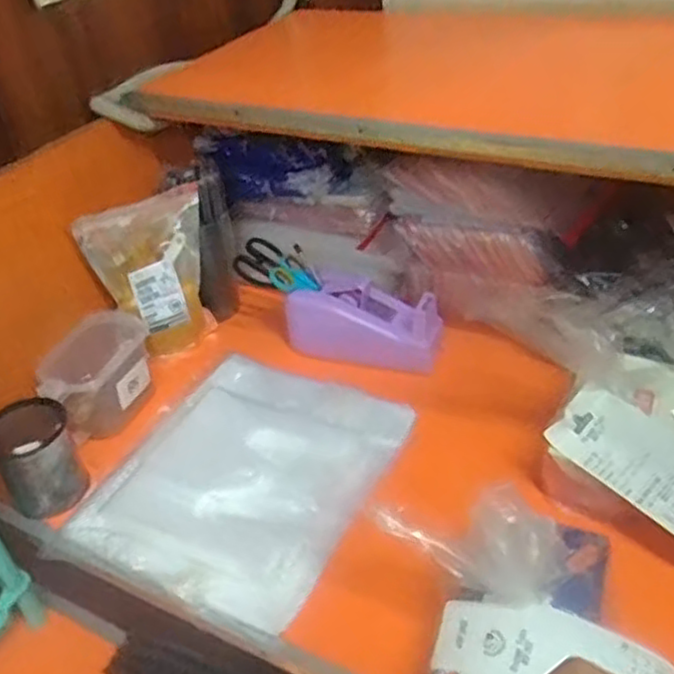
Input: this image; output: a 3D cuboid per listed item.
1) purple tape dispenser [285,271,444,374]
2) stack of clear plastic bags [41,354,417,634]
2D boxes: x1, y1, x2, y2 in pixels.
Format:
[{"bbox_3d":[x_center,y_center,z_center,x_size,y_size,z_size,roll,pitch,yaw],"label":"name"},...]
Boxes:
[{"bbox_3d":[0.037,-0.022,0.922,0.194,0.084,0.078,9,40,20],"label":"purple tape dispenser"},{"bbox_3d":[-0.103,0.148,0.779,0.261,0.033,0.317,15,42,27],"label":"stack of clear plastic bags"}]

